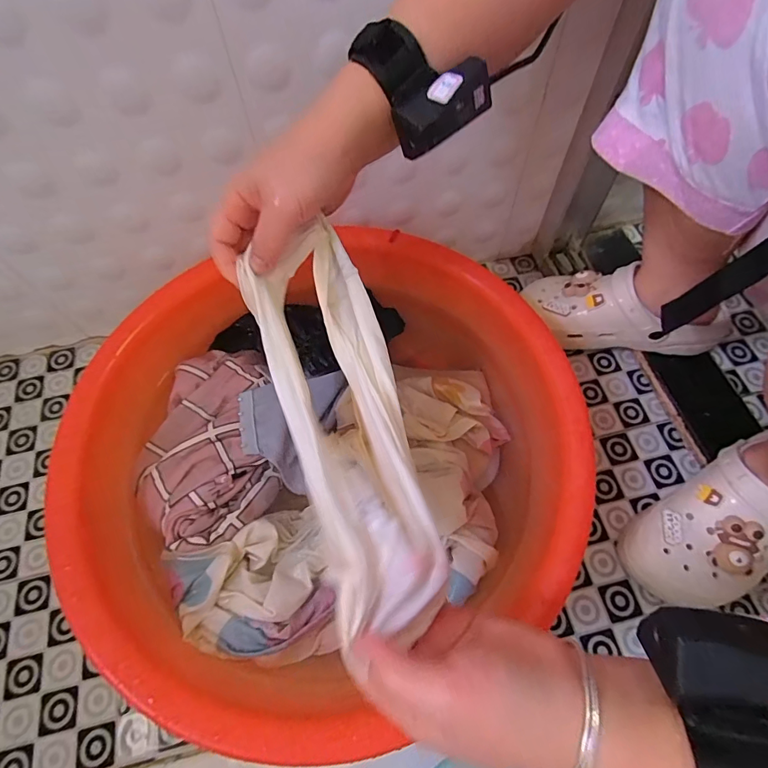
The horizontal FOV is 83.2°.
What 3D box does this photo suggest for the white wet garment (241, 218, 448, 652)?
[{"bbox_3d":[-0.029,0.016,0.284,0.084,0.056,0.261,-15,63,-5],"label":"white wet garment"}]

